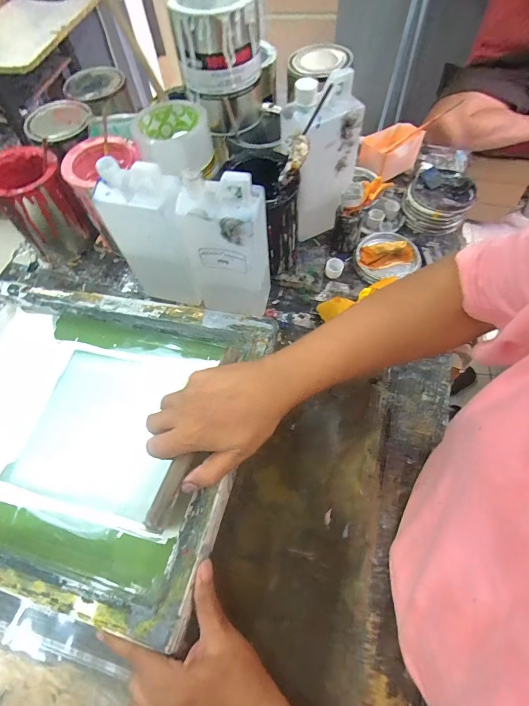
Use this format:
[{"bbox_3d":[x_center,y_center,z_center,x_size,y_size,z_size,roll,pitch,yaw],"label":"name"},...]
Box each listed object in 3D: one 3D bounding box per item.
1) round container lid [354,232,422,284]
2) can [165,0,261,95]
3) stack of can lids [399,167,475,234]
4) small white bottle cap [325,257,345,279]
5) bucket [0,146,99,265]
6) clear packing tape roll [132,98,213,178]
[{"bbox_3d":[0.195,-0.157,0.603,0.101,0.016,0.093,-2,61,3],"label":"round container lid"},{"bbox_3d":[-0.062,-0.400,0.463,0.101,0.090,0.105,-2,61,3],"label":"can"},{"bbox_3d":[0.298,-0.260,0.633,0.100,0.045,0.116,33,68,20],"label":"stack of can lids"},{"bbox_3d":[0.113,-0.138,0.598,0.029,0.020,0.028,-2,61,3],"label":"small white bottle cap"},{"bbox_3d":[-0.356,-0.229,0.603,0.098,0.152,0.105,-2,61,3],"label":"bucket"},{"bbox_3d":[-0.118,-0.282,0.489,0.094,0.055,0.087,-5,61,1],"label":"clear packing tape roll"}]

